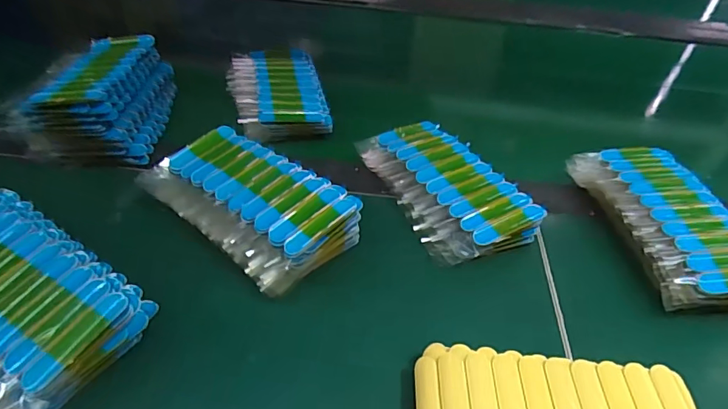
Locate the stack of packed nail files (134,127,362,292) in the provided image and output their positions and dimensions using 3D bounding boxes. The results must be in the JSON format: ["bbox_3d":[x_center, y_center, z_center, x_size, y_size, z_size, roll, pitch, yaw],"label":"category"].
[{"bbox_3d":[-0.088,-0.003,0.363,0.157,0.038,0.087,30,48,24],"label":"stack of packed nail files"}]

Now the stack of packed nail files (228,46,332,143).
[{"bbox_3d":[-0.093,-0.125,0.505,0.093,0.023,0.157,-6,44,-13],"label":"stack of packed nail files"}]

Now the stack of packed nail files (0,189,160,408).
[{"bbox_3d":[-0.225,0.051,0.289,0.177,0.038,0.104,26,46,21],"label":"stack of packed nail files"}]

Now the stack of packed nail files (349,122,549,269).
[{"bbox_3d":[0.068,-0.016,0.400,0.088,0.026,0.158,-15,46,-21],"label":"stack of packed nail files"}]

